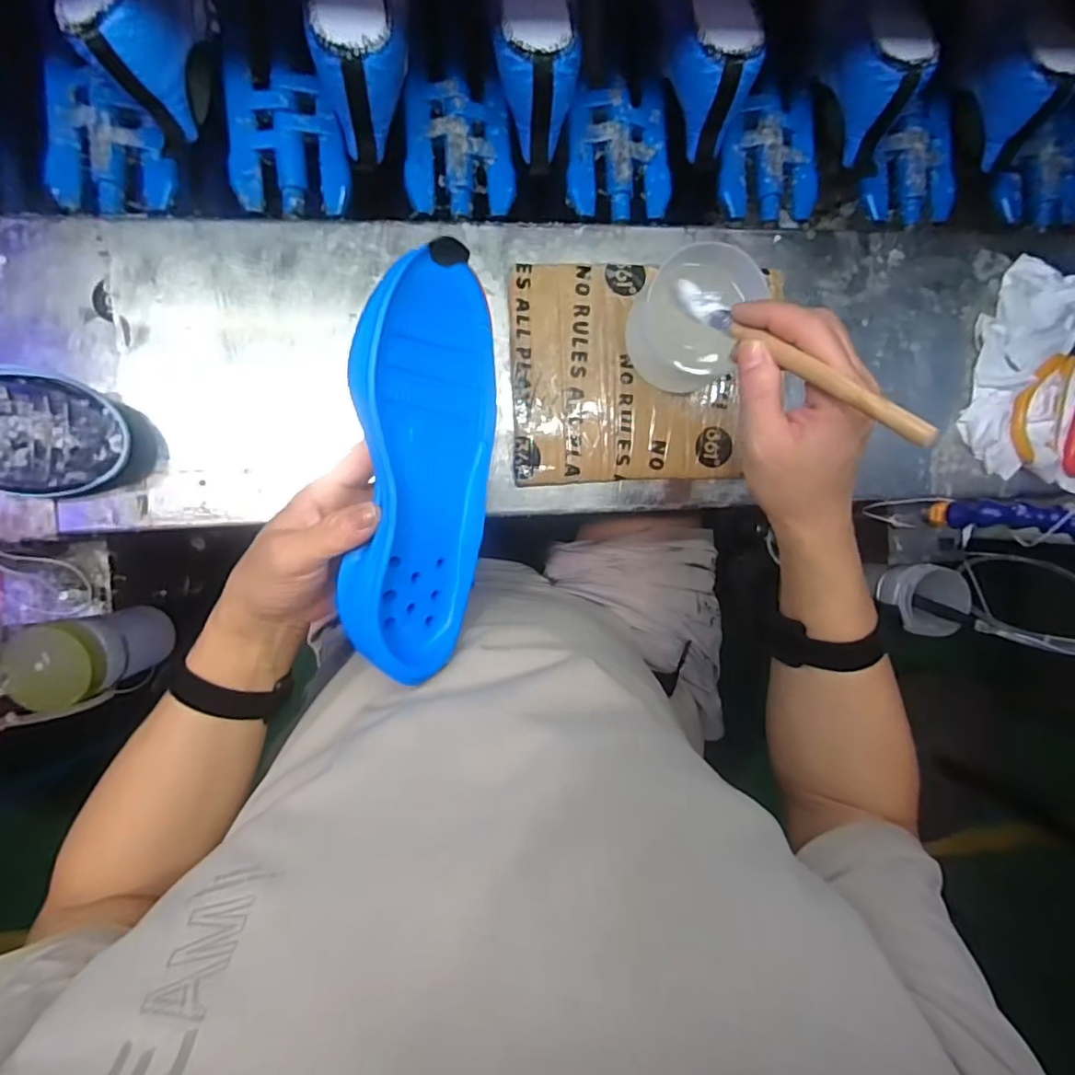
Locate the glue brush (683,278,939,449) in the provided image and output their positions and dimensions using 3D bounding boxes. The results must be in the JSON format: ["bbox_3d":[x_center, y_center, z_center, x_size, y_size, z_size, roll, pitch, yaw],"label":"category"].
[{"bbox_3d":[0.132,-0.100,0.304,0.015,0.015,0.179,-35,52,-4],"label":"glue brush"}]

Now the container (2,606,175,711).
[{"bbox_3d":[-0.409,0.105,0.518,0.085,0.098,0.069,-13,99,-4],"label":"container"}]

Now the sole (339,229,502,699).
[{"bbox_3d":[-0.076,-0.043,0.351,0.092,0.048,0.245,-2,100,-48],"label":"sole"}]

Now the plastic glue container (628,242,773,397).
[{"bbox_3d":[0.117,-0.167,0.435,0.081,0.065,0.090,25,95,-9],"label":"plastic glue container"}]

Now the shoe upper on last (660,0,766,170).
[{"bbox_3d":[0.136,-0.429,0.465,0.072,0.101,0.211,-4,99,-6],"label":"shoe upper on last"}]

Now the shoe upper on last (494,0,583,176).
[{"bbox_3d":[-0.006,-0.423,0.446,0.079,0.092,0.222,-2,92,-6],"label":"shoe upper on last"}]

